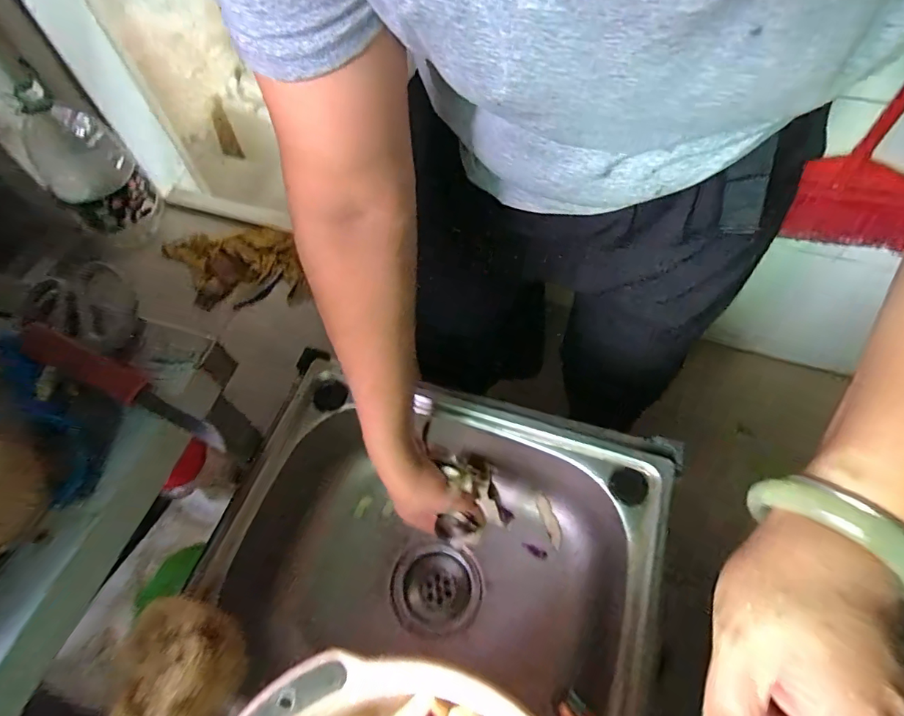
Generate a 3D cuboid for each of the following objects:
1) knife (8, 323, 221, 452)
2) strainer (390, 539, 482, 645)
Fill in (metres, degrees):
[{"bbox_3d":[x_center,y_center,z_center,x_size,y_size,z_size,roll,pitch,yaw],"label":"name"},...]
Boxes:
[{"bbox_3d":[-0.258,0.021,0.379,0.179,0.022,0.028,28,65,3],"label":"knife"},{"bbox_3d":[-0.020,0.289,0.606,0.110,0.028,0.106,-1,60,2],"label":"strainer"}]

